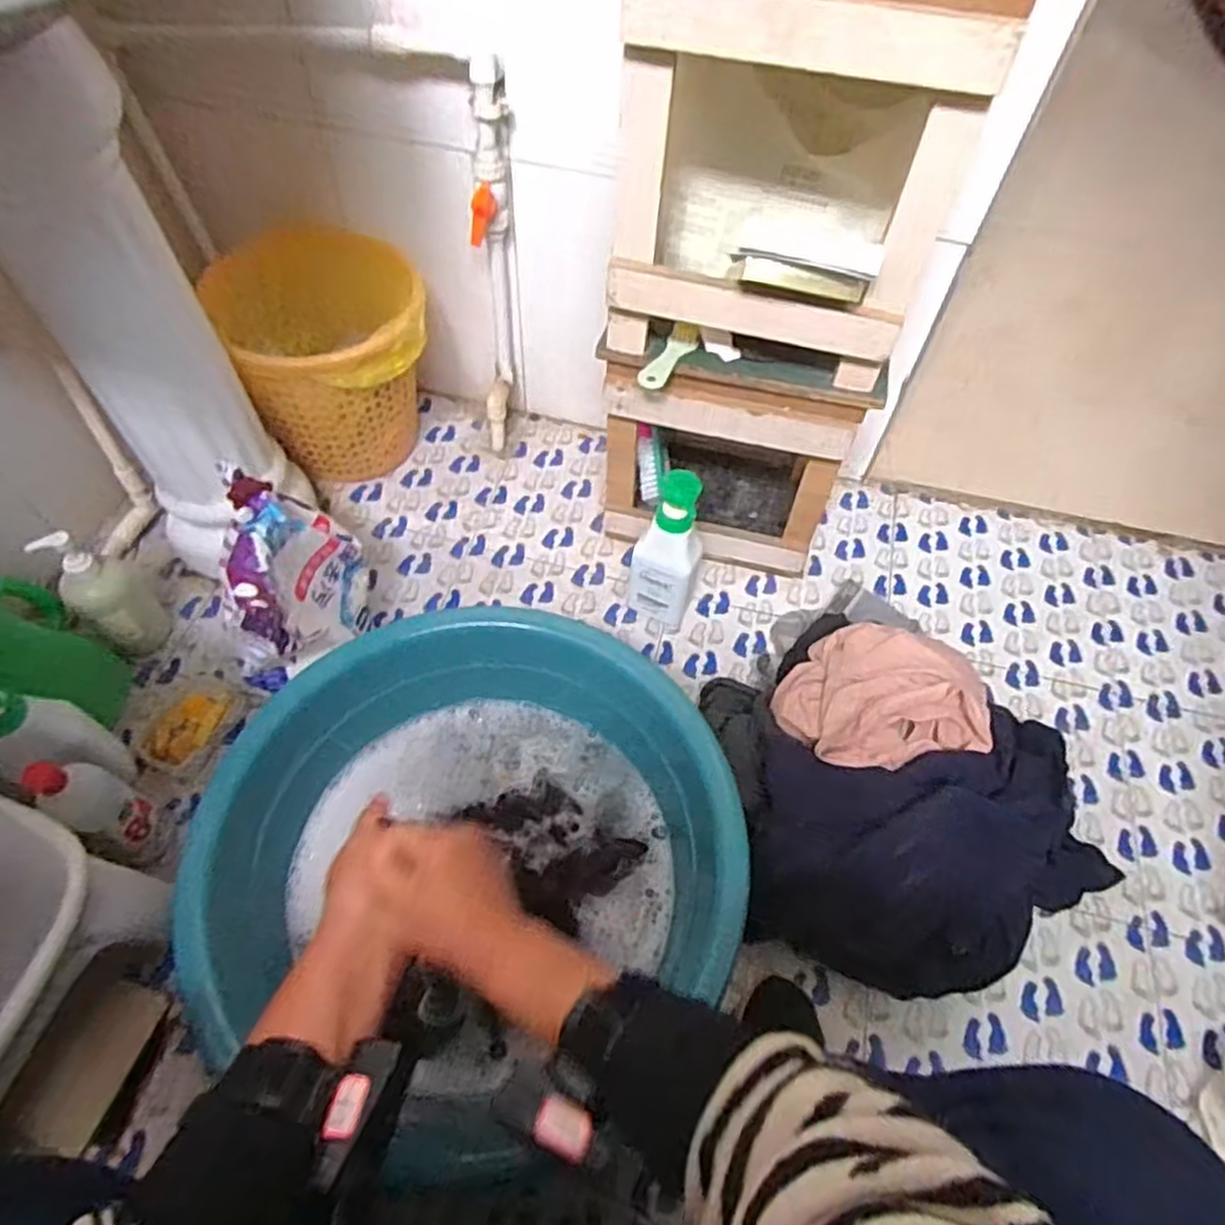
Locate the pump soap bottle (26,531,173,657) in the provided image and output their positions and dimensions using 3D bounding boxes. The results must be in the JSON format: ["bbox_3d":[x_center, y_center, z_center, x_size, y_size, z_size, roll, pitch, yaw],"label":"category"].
[{"bbox_3d":[-0.592,-0.016,0.868,0.056,0.202,0.079,37,62,19],"label":"pump soap bottle"}]

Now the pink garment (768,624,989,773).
[{"bbox_3d":[0.299,0.086,0.828,0.234,0.073,0.191,-12,58,-11],"label":"pink garment"}]

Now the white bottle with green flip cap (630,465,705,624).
[{"bbox_3d":[0.066,-0.068,0.923,0.086,0.247,0.056,16,58,7],"label":"white bottle with green flip cap"}]

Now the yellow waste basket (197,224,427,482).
[{"bbox_3d":[-0.390,-0.349,1.055,0.249,0.313,0.303,-18,60,-14],"label":"yellow waste basket"}]

